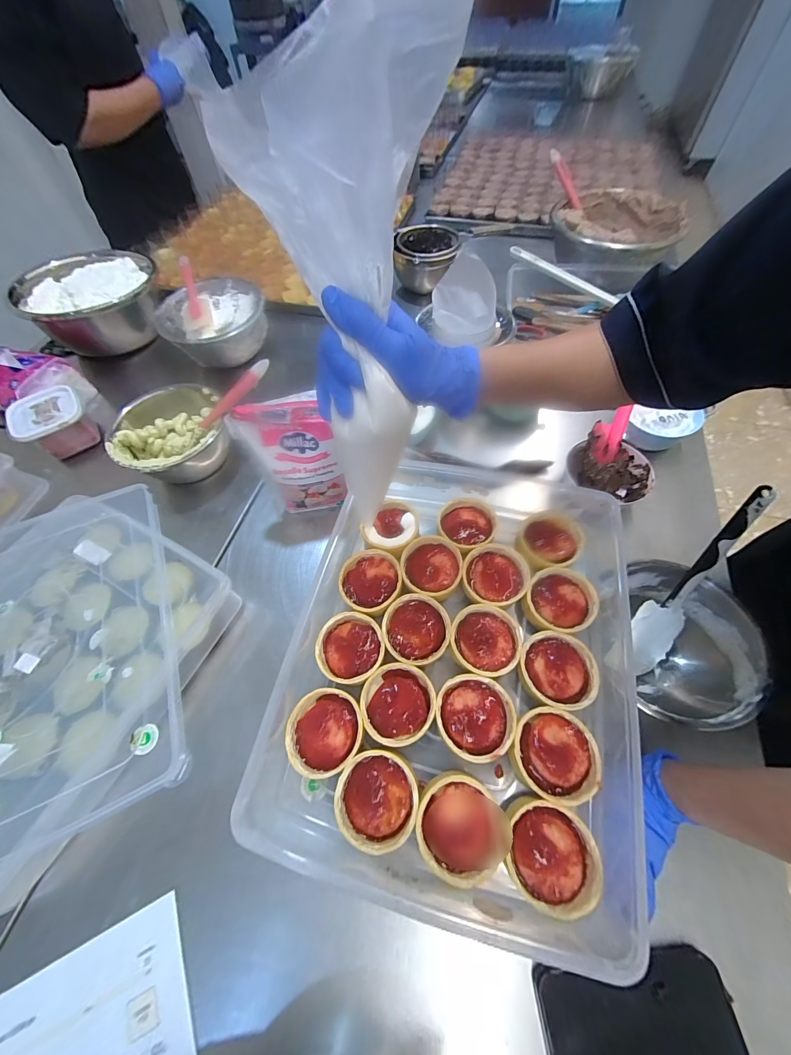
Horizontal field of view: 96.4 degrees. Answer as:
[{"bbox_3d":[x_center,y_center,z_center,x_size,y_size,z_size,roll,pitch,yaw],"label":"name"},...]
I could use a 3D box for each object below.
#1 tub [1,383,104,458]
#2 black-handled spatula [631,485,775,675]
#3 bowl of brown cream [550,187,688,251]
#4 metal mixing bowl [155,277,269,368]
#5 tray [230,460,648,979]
[{"bbox_3d":[-0.574,-0.176,0.602,0.096,0.070,0.109,38,68,21],"label":"tub"},{"bbox_3d":[0.327,0.058,0.390,0.047,0.014,0.231,33,100,17],"label":"black-handled spatula"},{"bbox_3d":[0.475,-0.645,0.772,0.252,0.079,0.235,-1,60,2],"label":"bowl of brown cream"},{"bbox_3d":[-0.342,-0.391,0.679,0.192,0.083,0.174,-28,63,-13],"label":"metal mixing bowl"},{"bbox_3d":[0.060,0.108,0.338,0.309,0.067,0.370,10,64,7],"label":"tray"}]

